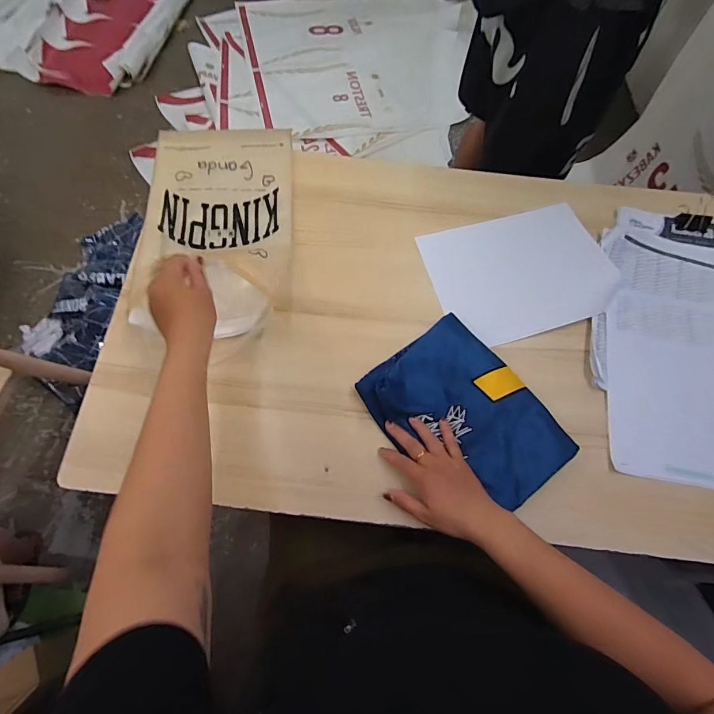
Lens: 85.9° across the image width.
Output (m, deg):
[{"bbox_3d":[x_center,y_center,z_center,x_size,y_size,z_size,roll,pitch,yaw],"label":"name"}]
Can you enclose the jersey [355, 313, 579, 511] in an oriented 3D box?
[{"bbox_3d":[0.145,0.077,0.505,0.179,0.044,0.243,-36,72,-17],"label":"jersey"}]

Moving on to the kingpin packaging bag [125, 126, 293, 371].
[{"bbox_3d":[-0.218,-0.212,0.594,0.226,0.067,0.412,-1,65,-3],"label":"kingpin packaging bag"}]

